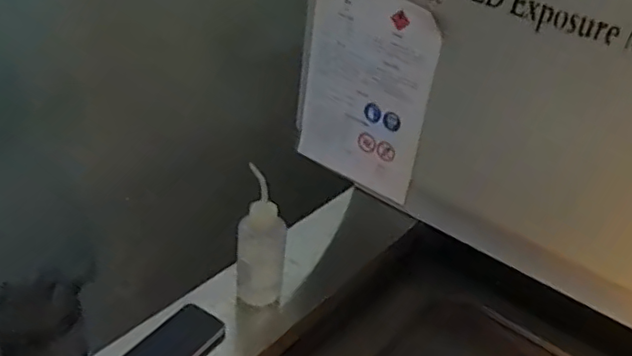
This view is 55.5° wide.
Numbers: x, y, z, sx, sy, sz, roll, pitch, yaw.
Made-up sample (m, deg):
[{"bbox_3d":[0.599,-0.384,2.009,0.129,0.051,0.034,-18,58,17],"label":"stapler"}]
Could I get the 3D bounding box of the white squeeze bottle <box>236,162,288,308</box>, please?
[{"bbox_3d":[-0.080,0.097,0.868,0.067,0.187,0.063,14,33,12],"label":"white squeeze bottle"}]

